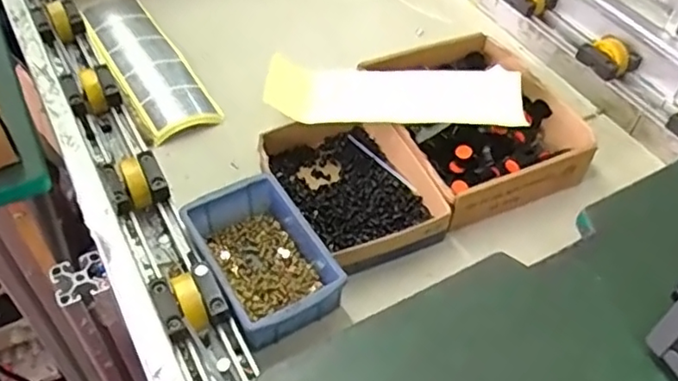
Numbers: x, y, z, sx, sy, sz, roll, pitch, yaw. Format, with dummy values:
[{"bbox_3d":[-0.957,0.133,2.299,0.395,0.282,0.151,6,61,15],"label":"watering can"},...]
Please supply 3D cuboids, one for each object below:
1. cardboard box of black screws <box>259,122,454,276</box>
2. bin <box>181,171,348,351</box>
[{"bbox_3d":[0.014,-0.008,0.607,0.139,0.041,0.175,-19,53,-18],"label":"cardboard box of black screws"},{"bbox_3d":[-0.065,0.057,0.545,0.099,0.058,0.146,-24,55,-22],"label":"bin"}]

